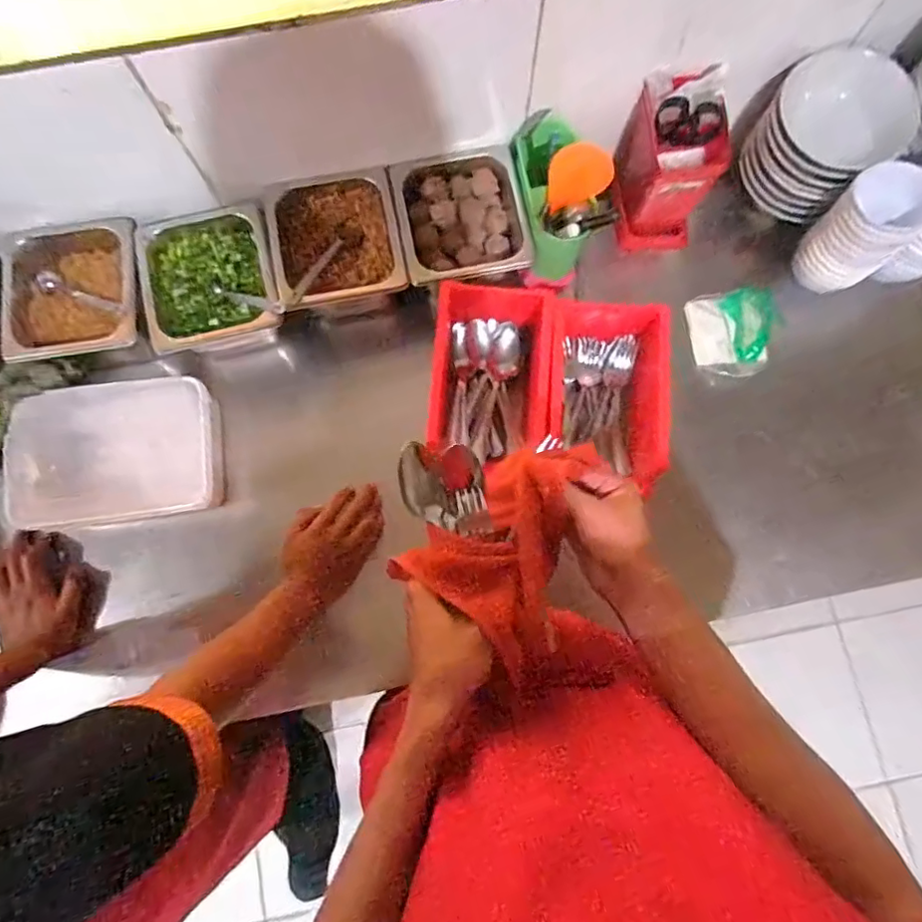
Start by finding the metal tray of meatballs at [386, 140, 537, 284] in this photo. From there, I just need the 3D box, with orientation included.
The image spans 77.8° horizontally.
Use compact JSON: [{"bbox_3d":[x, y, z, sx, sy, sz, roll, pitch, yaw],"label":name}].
[{"bbox_3d":[0.002,-0.309,0.748,0.159,0.062,0.166,-12,79,-2],"label":"metal tray of meatballs"}]

